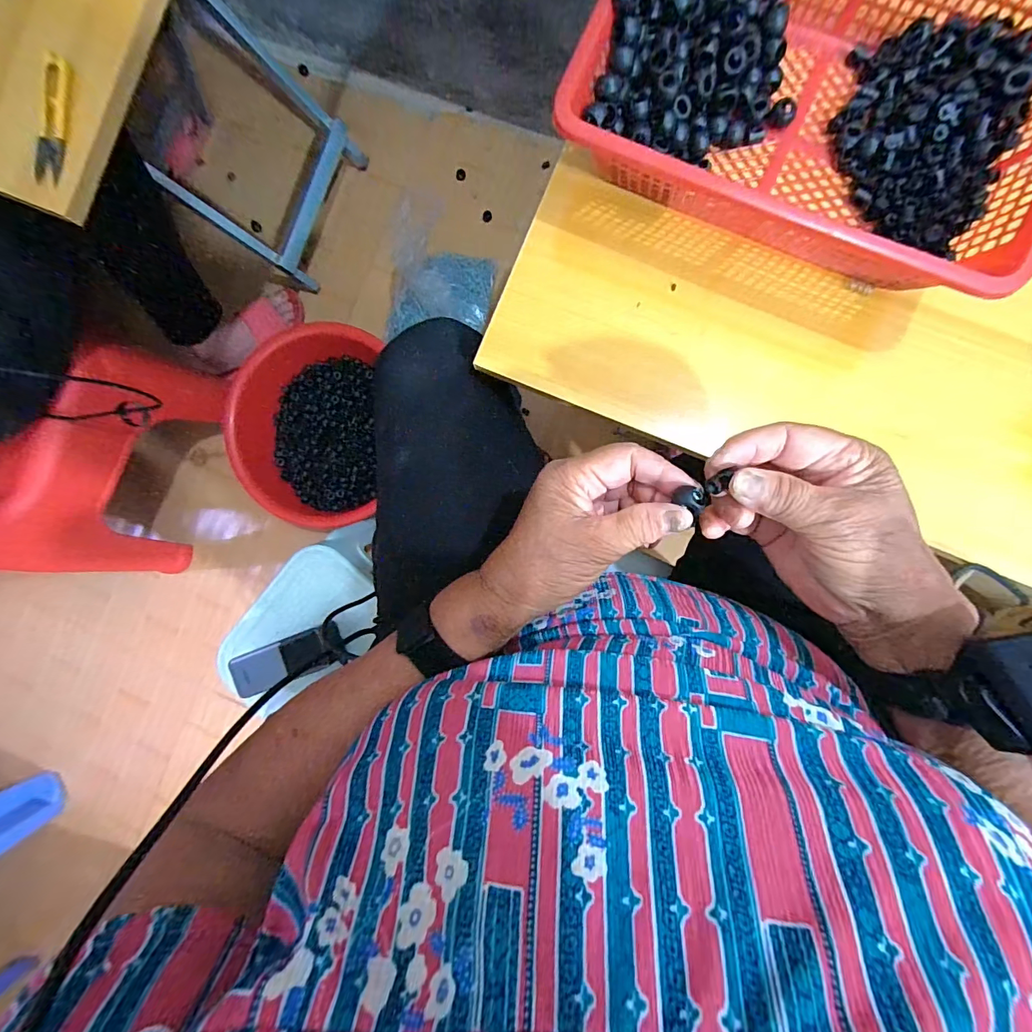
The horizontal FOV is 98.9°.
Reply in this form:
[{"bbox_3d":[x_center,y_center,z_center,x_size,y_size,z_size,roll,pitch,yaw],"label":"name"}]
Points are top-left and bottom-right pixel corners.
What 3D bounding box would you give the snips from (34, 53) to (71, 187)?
[{"bbox_3d":[-0.403,-0.347,0.385,0.025,0.009,0.110,8,89,4],"label":"snips"}]

